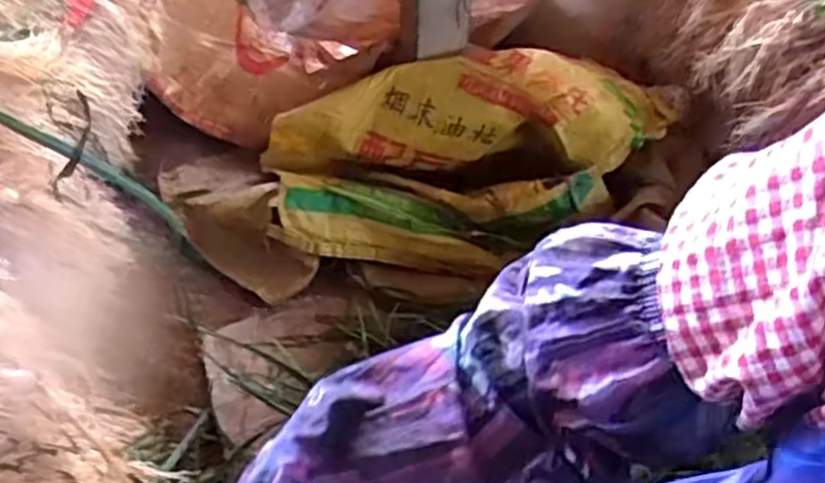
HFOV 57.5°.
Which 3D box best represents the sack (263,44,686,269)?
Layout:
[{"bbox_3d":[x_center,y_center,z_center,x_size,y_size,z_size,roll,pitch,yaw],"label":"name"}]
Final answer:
[{"bbox_3d":[0.110,-0.119,1.039,0.602,0.183,0.234,-9,49,-9],"label":"sack"}]

